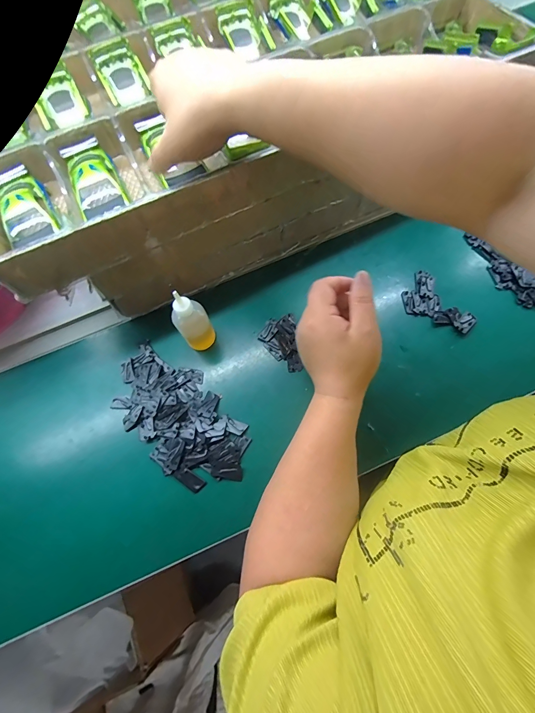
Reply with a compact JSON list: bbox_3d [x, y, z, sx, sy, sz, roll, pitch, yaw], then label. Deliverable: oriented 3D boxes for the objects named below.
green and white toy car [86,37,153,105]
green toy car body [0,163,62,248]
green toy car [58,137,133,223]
[{"bbox_3d":[-0.189,-0.362,0.421,0.053,0.029,0.072,-25,89,-4],"label":"green and white toy car"},{"bbox_3d":[-0.259,-0.160,0.347,0.050,0.024,0.105,-30,68,-7],"label":"green toy car body"},{"bbox_3d":[-0.188,-0.192,0.364,0.052,0.039,0.112,-26,67,-5],"label":"green toy car"}]

